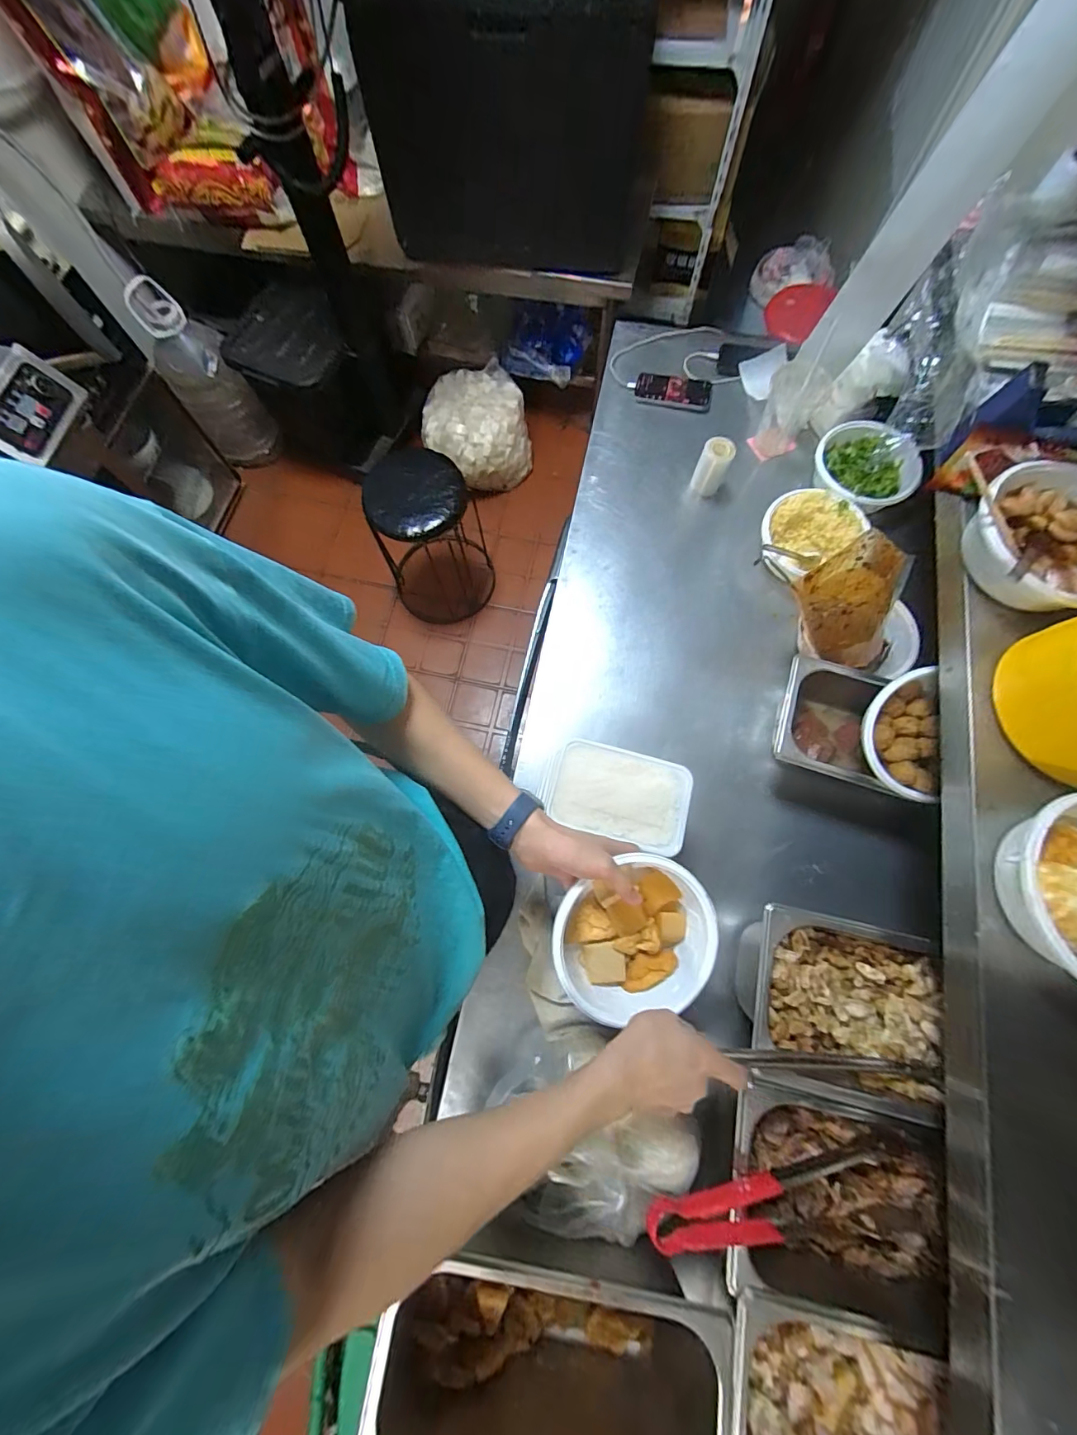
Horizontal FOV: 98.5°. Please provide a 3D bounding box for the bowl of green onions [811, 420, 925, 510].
[{"bbox_3d":[0.560,-0.429,0.813,0.159,0.070,0.169,0,73,1],"label":"bowl of green onions"}]

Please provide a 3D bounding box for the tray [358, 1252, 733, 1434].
[{"bbox_3d":[0.008,0.628,0.471,0.322,0.139,0.171,7,73,3],"label":"tray"}]

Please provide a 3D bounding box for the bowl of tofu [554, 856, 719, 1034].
[{"bbox_3d":[0.099,0.232,0.499,0.169,0.070,0.169,1,85,-7],"label":"bowl of tofu"}]

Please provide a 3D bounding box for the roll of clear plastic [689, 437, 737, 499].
[{"bbox_3d":[0.306,-0.442,0.814,0.053,0.084,0.049,0,73,1],"label":"roll of clear plastic"}]

